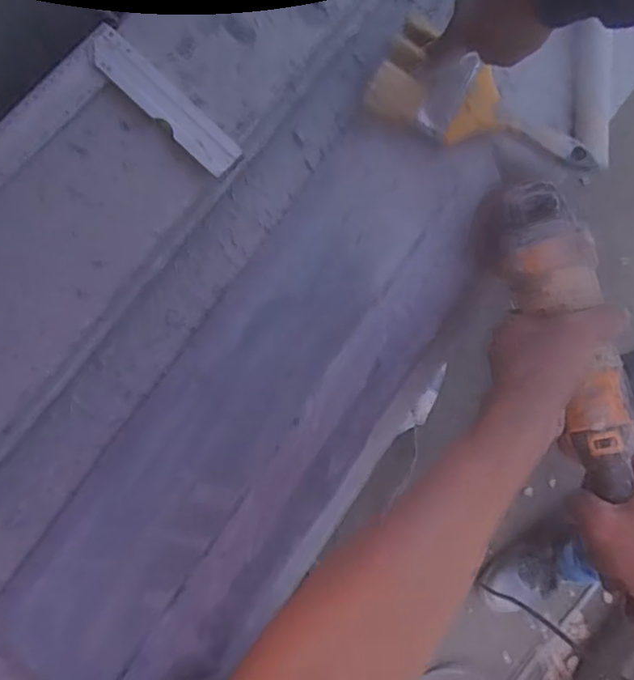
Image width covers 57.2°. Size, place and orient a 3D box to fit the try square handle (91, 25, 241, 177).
[{"bbox_3d":[-0.131,-0.203,0.492,0.155,0.007,0.034,42,84,3],"label":"try square handle"}]

